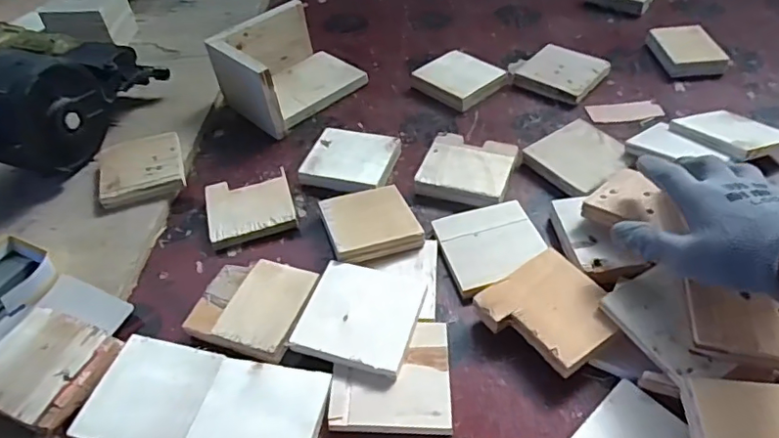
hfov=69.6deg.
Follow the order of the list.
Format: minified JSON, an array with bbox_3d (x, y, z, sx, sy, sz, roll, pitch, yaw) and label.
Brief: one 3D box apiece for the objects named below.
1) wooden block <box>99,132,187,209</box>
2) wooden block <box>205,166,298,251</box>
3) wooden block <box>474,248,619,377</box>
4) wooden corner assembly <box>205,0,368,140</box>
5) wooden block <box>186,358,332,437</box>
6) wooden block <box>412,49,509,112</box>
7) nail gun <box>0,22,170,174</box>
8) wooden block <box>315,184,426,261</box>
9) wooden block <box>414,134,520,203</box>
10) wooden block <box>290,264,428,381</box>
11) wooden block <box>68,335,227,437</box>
[{"bbox_3d":[-0.279,-0.055,0.637,0.087,0.029,0.094,-16,44,-10],"label":"wooden block"},{"bbox_3d":[-0.145,-0.013,0.585,0.086,0.018,0.082,-14,43,-8],"label":"wooden block"},{"bbox_3d":[0.131,0.075,0.452,0.090,0.013,0.090,-29,51,-21],"label":"wooden block"},{"bbox_3d":[-0.125,-0.199,0.716,0.161,0.085,0.129,-35,52,-28],"label":"wooden corner assembly"},{"bbox_3d":[-0.096,0.151,0.415,0.090,0.016,0.089,5,44,13],"label":"wooden block"},{"bbox_3d":[0.090,-0.183,0.724,0.089,0.019,0.096,-34,50,-27],"label":"wooden block"},{"bbox_3d":[-0.418,-0.149,0.668,0.259,0.141,0.249,-1,45,1],"label":"nail gun"},{"bbox_3d":[-0.018,0.001,0.541,0.082,0.017,0.091,-13,42,-12],"label":"wooden block"},{"bbox_3d":[0.084,-0.053,0.599,0.092,0.018,0.092,11,46,18],"label":"wooden block"},{"bbox_3d":[-0.023,0.081,0.467,0.090,0.016,0.097,10,45,17],"label":"wooden block"},{"bbox_3d":[-0.186,0.138,0.436,0.090,0.008,0.091,7,45,14],"label":"wooden block"}]

